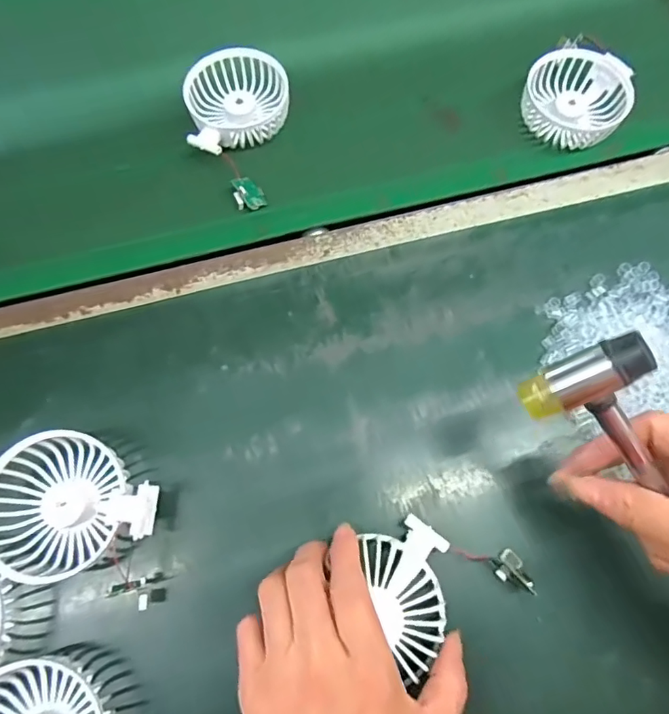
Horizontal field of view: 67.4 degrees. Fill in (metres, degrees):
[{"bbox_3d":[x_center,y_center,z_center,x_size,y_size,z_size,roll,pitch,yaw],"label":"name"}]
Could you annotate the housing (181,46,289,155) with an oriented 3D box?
[{"bbox_3d":[-0.084,-0.225,0.441,0.088,0.024,0.094,-12,73,-4],"label":"housing"}]

